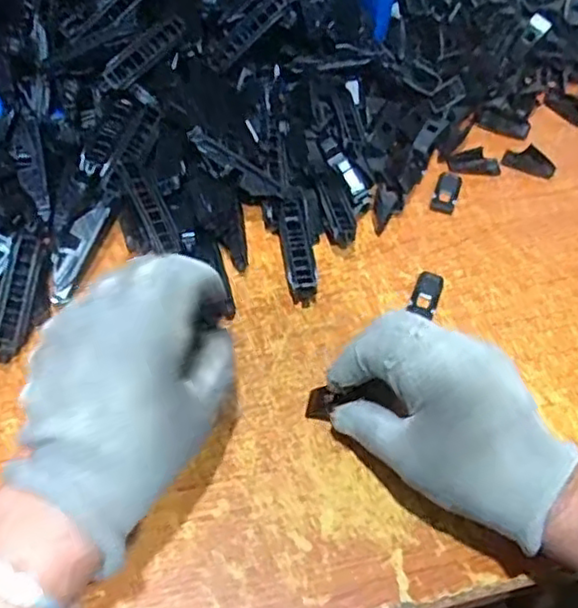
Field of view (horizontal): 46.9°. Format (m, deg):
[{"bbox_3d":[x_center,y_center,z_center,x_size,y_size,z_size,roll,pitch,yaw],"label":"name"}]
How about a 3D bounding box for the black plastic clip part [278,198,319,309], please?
[{"bbox_3d":[0.005,-0.036,0.458,0.019,0.023,0.078,-5,56,-8],"label":"black plastic clip part"}]

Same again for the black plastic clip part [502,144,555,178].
[{"bbox_3d":[0.196,-0.118,0.539,0.041,0.008,0.024,22,56,10],"label":"black plastic clip part"}]

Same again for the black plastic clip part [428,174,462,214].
[{"bbox_3d":[0.122,-0.088,0.515,0.018,0.005,0.045,20,56,8],"label":"black plastic clip part"}]

